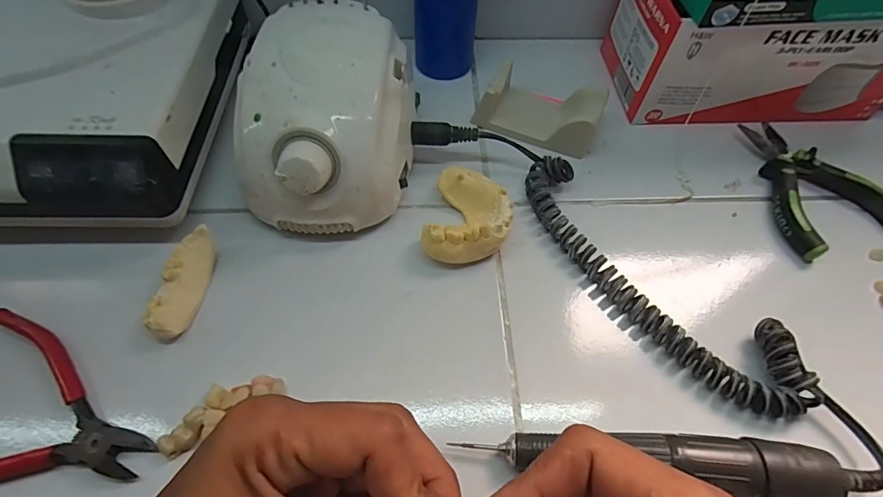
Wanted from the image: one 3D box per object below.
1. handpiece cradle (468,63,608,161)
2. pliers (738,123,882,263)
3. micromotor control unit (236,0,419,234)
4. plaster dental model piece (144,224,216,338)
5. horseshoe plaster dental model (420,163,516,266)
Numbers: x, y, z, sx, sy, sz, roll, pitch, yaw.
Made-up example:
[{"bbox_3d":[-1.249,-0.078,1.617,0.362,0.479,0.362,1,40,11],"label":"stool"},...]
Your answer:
[{"bbox_3d":[0.074,-0.106,0.339,0.088,0.031,0.050,22,60,10],"label":"handpiece cradle"},{"bbox_3d":[0.257,-0.049,0.318,0.081,0.015,0.108,-16,61,-12],"label":"pliers"},{"bbox_3d":[-0.071,-0.084,0.292,0.102,0.083,0.137,4,59,-1],"label":"micromotor control unit"},{"bbox_3d":[-0.151,0.021,0.264,0.019,0.023,0.064,5,59,0],"label":"plaster dental model piece"},{"bbox_3d":[0.019,-0.020,0.289,0.050,0.028,0.069,12,59,4],"label":"horseshoe plaster dental model"}]

